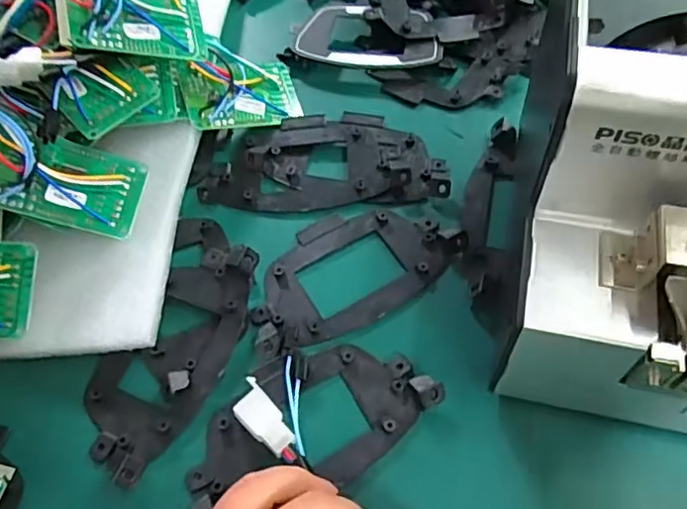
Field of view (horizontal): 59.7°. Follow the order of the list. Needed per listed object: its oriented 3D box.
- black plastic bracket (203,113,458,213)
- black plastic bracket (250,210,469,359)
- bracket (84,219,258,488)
[{"bbox_3d":[-0.011,-0.062,0.374,0.143,0.012,0.072,-4,58,1],"label":"black plastic bracket"},{"bbox_3d":[0.003,0.006,0.333,0.123,0.010,0.068,-25,60,-12],"label":"black plastic bracket"},{"bbox_3d":[-0.088,0.041,0.308,0.062,0.018,0.138,19,61,15],"label":"bracket"}]

